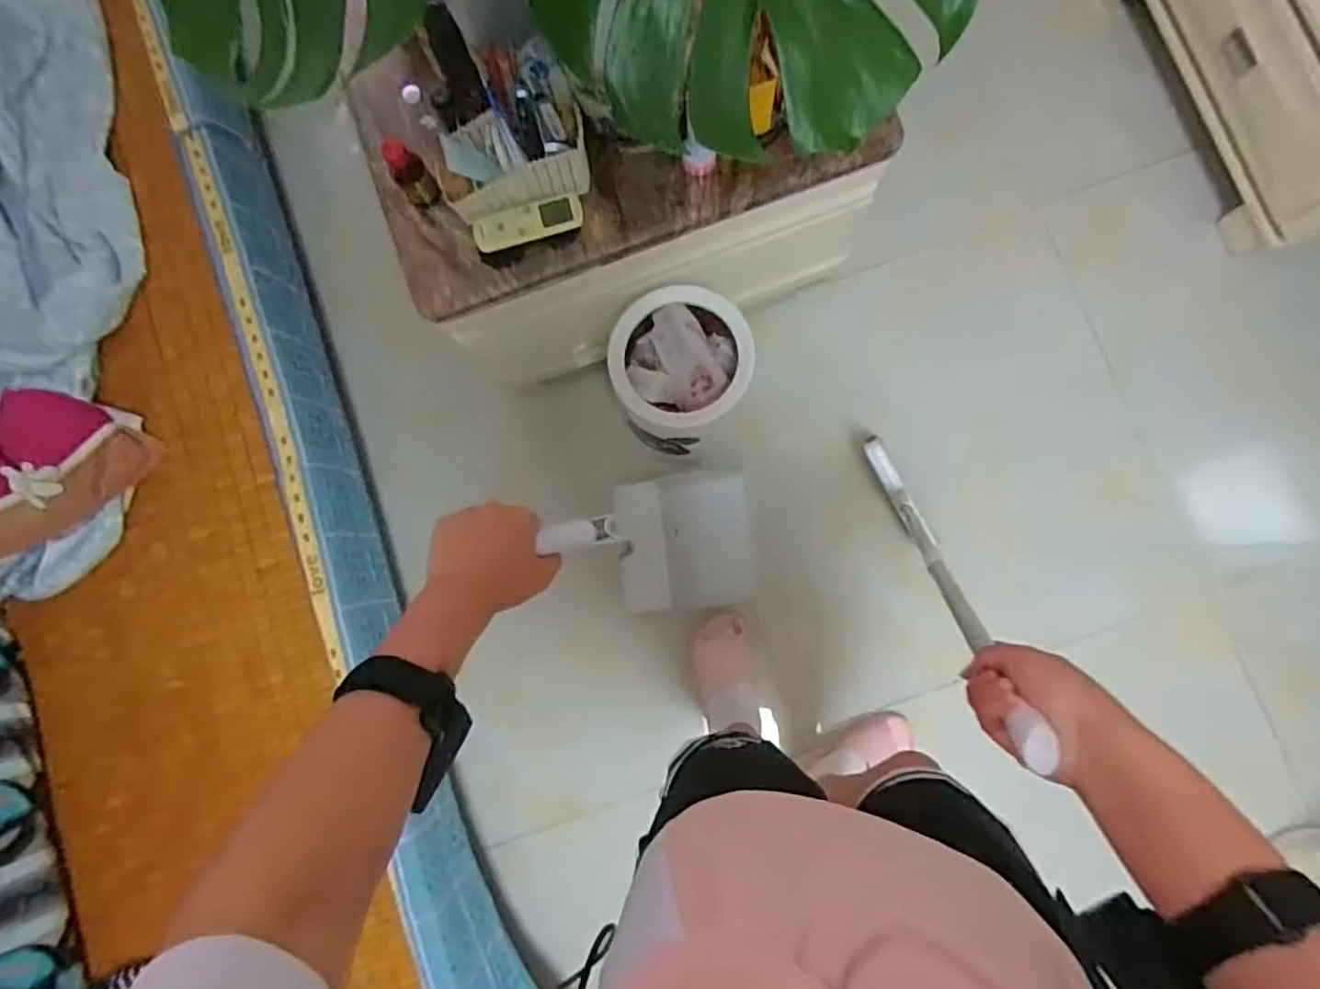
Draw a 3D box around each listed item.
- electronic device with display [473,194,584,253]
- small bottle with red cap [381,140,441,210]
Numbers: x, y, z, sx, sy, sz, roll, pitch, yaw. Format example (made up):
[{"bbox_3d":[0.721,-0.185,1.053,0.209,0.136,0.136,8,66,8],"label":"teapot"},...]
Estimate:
[{"bbox_3d":[-0.168,-0.348,0.874,0.140,0.024,0.041,-20,85,-5],"label":"electronic device with display"},{"bbox_3d":[-0.310,-0.399,0.850,0.043,0.100,0.042,0,84,3],"label":"small bottle with red cap"}]

